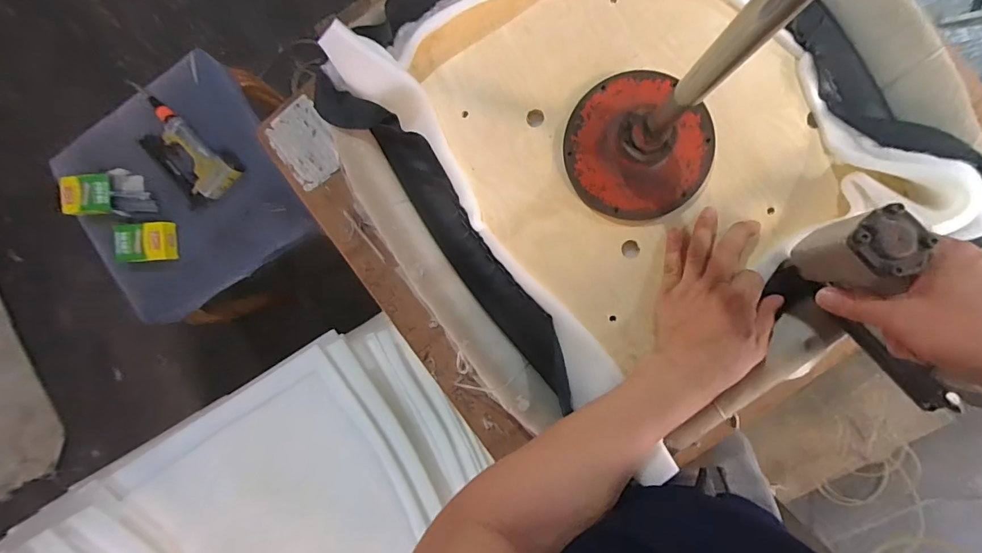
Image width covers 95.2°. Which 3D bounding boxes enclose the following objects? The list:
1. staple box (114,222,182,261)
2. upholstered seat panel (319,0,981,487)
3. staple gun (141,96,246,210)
[{"bbox_3d":[-0.715,-0.070,0.925,0.116,0.045,0.084,-6,91,6],"label":"staple box"},{"bbox_3d":[0.123,-0.138,0.428,0.468,0.088,0.489,-42,87,6],"label":"upholstered seat panel"},{"bbox_3d":[-0.631,-0.244,0.921,0.237,0.065,0.136,37,95,4],"label":"staple gun"}]

